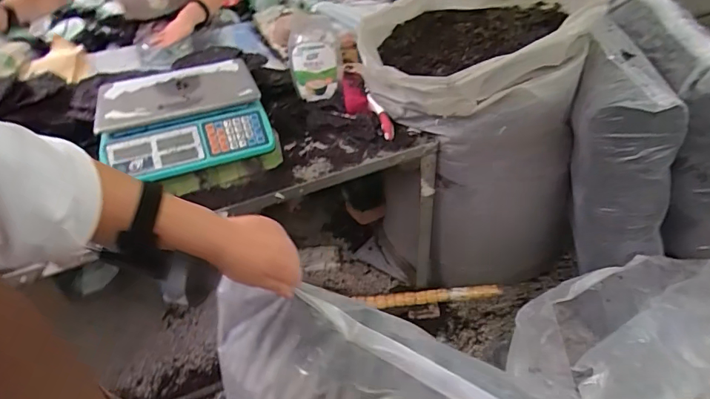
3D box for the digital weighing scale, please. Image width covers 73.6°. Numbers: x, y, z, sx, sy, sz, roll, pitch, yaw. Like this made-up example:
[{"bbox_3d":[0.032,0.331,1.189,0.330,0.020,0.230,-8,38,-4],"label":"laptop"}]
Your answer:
[{"bbox_3d":[-0.384,-0.195,1.052,0.318,0.109,0.358,-18,40,-16],"label":"digital weighing scale"}]

